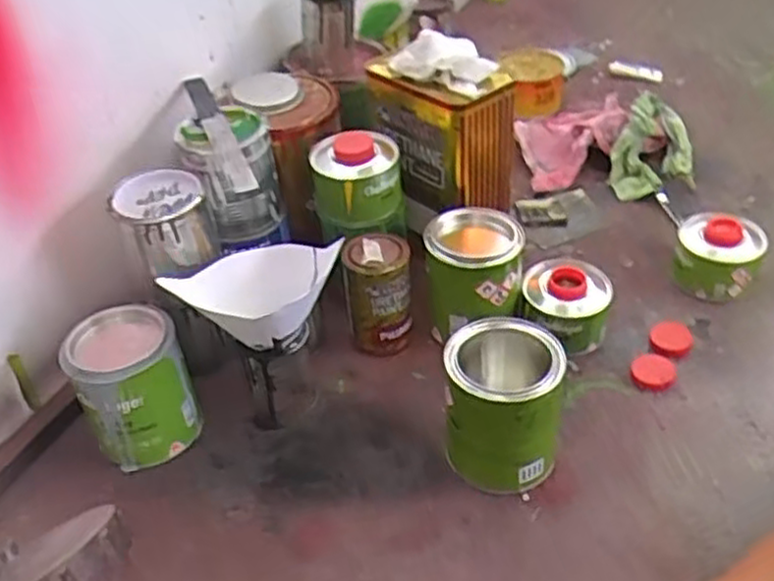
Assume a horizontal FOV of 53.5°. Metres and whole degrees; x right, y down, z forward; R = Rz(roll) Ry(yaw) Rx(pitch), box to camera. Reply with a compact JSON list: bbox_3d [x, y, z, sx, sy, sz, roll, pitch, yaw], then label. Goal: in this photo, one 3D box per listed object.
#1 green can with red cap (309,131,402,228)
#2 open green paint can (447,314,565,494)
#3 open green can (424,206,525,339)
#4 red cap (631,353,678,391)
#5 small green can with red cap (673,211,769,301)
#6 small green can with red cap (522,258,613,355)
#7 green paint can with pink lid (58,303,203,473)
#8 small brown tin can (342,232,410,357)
[{"bbox_3d":[-0.034,-0.130,0.890,0.101,0.083,0.091,-9,39,-4],"label":"green can with red cap"},{"bbox_3d":[0.111,0.108,0.738,0.104,0.140,0.112,-3,39,3],"label":"open green paint can"},{"bbox_3d":[0.103,-0.014,0.887,0.104,0.145,0.114,-3,39,3],"label":"open green can"},{"bbox_3d":[0.294,0.088,0.845,0.050,0.012,0.044,-34,47,-30],"label":"red cap"},{"bbox_3d":[0.404,-0.040,0.942,0.095,0.072,0.091,-3,39,3],"label":"small green can with red cap"},{"bbox_3d":[0.211,0.016,0.905,0.102,0.071,0.109,1,40,8],"label":"small green can with red cap"},{"bbox_3d":[-0.260,0.098,0.794,0.105,0.135,0.110,-3,39,3],"label":"green paint can with pink lid"},{"bbox_3d":[-0.009,0.011,0.885,0.071,0.141,0.073,-8,39,-3],"label":"small brown tin can"}]

